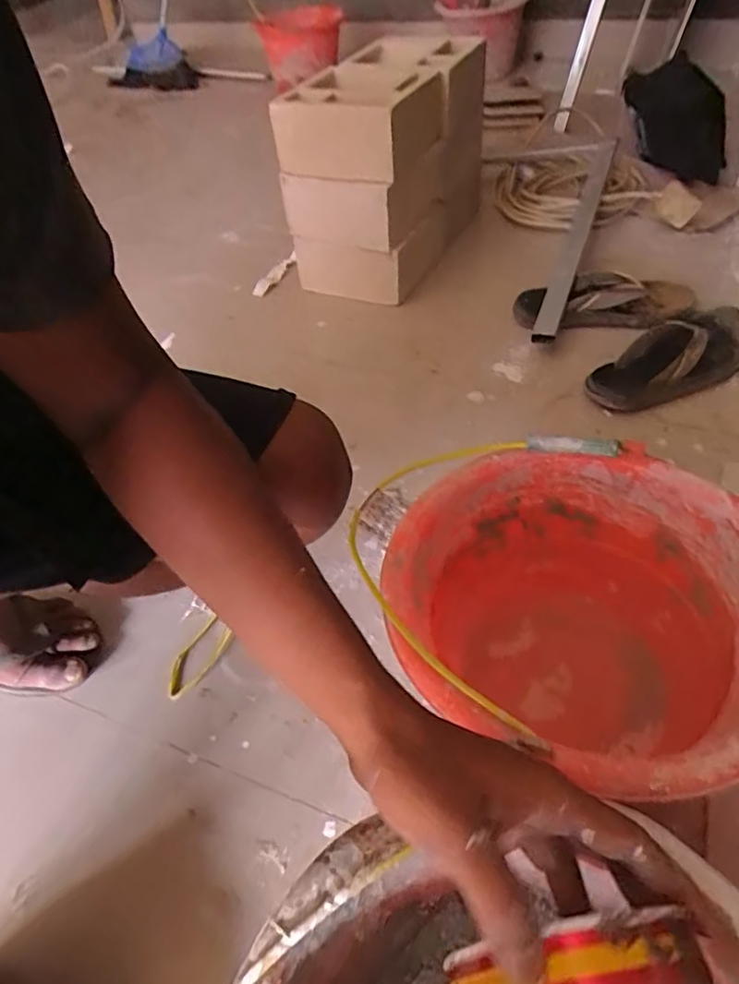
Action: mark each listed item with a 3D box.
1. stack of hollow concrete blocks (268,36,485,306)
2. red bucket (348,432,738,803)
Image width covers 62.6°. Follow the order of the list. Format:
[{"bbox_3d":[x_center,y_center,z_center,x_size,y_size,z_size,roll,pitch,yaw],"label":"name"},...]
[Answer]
[{"bbox_3d":[0.035,-0.619,1.136,0.239,0.306,0.478,15,51,18],"label":"stack of hollow concrete blocks"},{"bbox_3d":[0.165,0.133,0.509,0.275,0.226,0.272,-3,48,3],"label":"red bucket"}]

